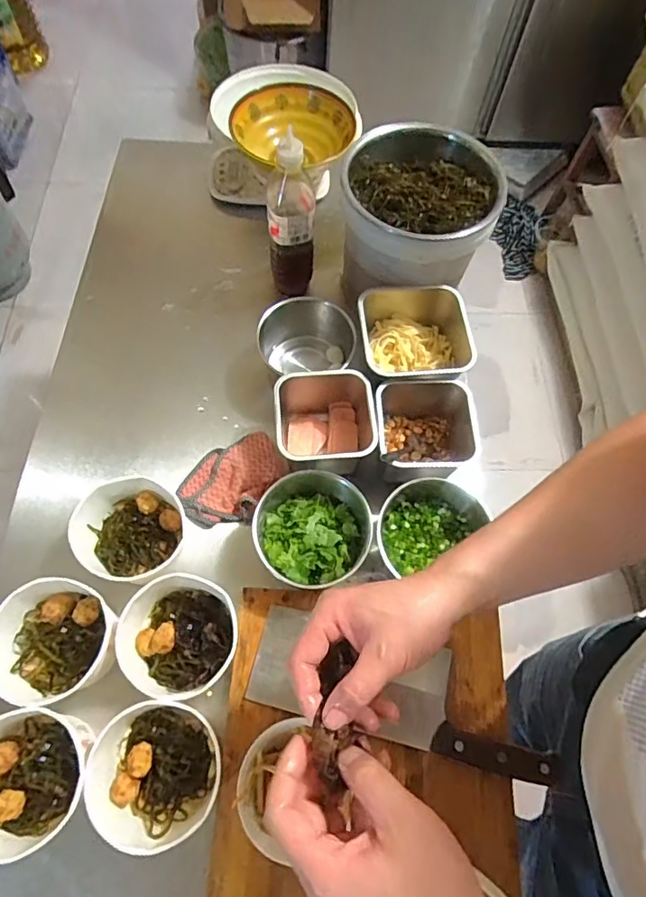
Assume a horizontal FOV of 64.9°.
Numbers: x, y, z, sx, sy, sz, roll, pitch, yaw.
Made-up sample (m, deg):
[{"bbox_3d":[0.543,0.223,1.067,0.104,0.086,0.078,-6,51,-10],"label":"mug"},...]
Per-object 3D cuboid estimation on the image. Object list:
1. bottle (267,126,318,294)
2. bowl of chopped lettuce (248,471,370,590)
[{"bbox_3d":[-0.042,-0.314,0.704,0.065,0.234,0.063,1,66,-2],"label":"bottle"},{"bbox_3d":[-0.013,0.096,0.594,0.131,0.056,0.124,1,66,-2],"label":"bowl of chopped lettuce"}]

